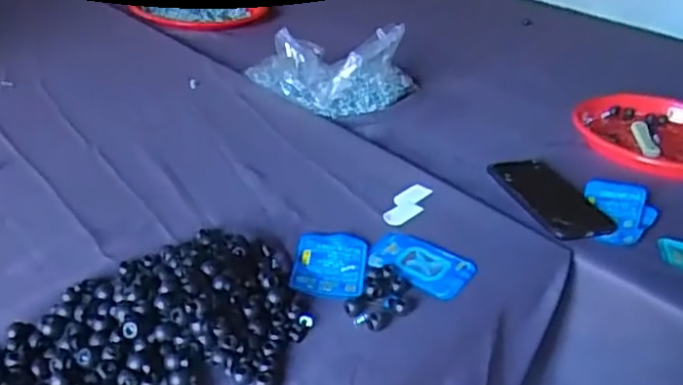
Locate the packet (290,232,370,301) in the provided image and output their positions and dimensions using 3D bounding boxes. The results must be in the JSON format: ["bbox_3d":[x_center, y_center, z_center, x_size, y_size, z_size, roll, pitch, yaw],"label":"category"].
[{"bbox_3d":[-0.010,0.066,0.634,0.065,0.005,0.096,5,29,0],"label":"packet"}]

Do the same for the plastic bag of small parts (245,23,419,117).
[{"bbox_3d":[-0.011,-0.187,0.982,0.248,0.099,0.141,3,29,-2],"label":"plastic bag of small parts"}]

